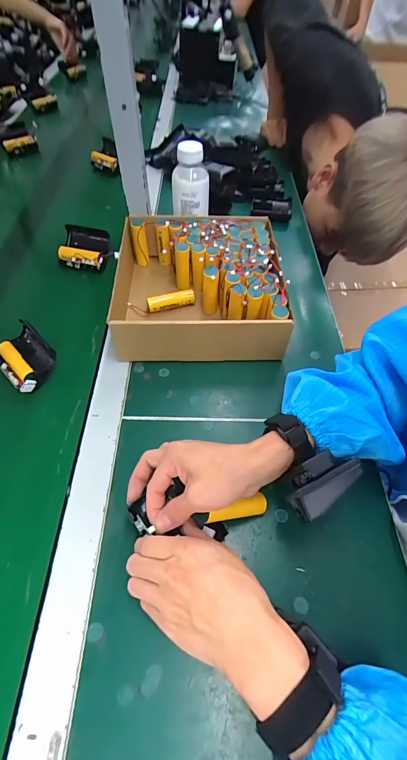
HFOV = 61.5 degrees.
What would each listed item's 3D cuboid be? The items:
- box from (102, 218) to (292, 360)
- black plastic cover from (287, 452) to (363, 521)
[{"bbox_3d":[-0.005,-0.139,0.503,0.216,0.084,0.229,-1,54,-2],"label":"box"},{"bbox_3d":[0.104,0.087,0.299,0.067,0.022,0.039,-29,59,-22],"label":"black plastic cover"}]

